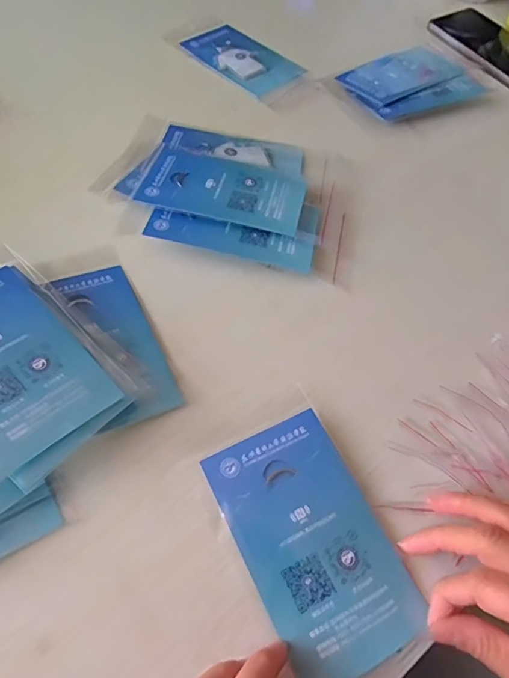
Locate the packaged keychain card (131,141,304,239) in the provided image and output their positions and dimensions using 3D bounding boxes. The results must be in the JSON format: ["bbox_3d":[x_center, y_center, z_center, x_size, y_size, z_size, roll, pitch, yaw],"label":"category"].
[{"bbox_3d":[-0.026,-0.132,0.403,0.136,0.006,0.083,14,55,5],"label":"packaged keychain card"}]

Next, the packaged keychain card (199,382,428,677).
[{"bbox_3d":[0.030,0.109,0.273,0.081,0.010,0.149,-24,62,-16],"label":"packaged keychain card"}]

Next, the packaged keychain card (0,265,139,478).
[{"bbox_3d":[-0.155,0.010,0.293,0.088,0.005,0.136,-35,69,-32],"label":"packaged keychain card"}]

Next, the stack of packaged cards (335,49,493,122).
[{"bbox_3d":[0.180,-0.291,0.522,0.153,0.012,0.106,-29,64,-19],"label":"stack of packaged cards"}]

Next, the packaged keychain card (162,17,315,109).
[{"bbox_3d":[-0.016,-0.332,0.549,0.179,0.013,0.091,38,64,19],"label":"packaged keychain card"}]

